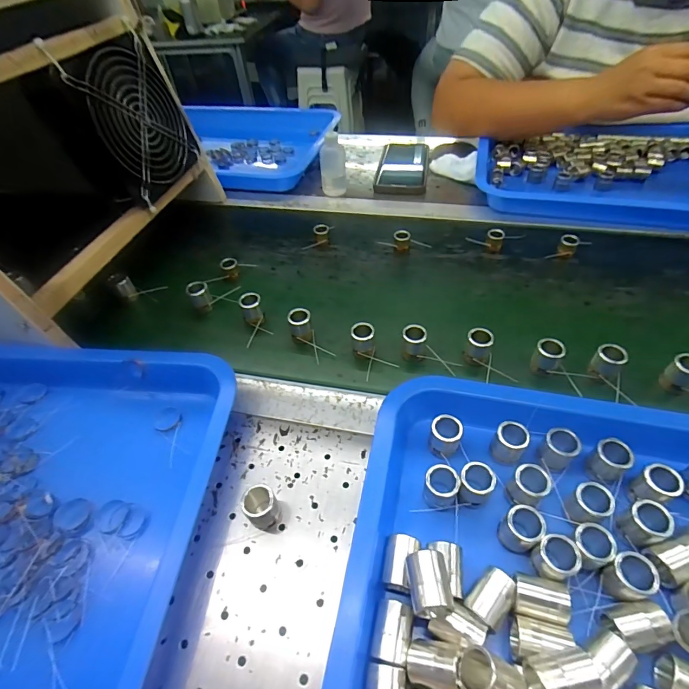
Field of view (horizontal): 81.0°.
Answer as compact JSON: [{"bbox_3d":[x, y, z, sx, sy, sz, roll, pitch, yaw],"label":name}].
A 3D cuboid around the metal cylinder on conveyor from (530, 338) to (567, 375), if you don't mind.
[{"bbox_3d":[0.187,0.013,0.372,0.022,0.033,0.019,32,59,27],"label":"metal cylinder on conveyor"}]

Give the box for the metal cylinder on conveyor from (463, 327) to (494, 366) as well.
[{"bbox_3d":[0.127,0.003,0.384,0.023,0.035,0.018,10,51,12],"label":"metal cylinder on conveyor"}]

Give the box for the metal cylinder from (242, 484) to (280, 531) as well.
[{"bbox_3d":[-0.059,0.117,0.287,0.021,0.035,0.021,-2,50,2],"label":"metal cylinder"}]

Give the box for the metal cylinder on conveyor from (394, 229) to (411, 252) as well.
[{"bbox_3d":[0.073,-0.131,0.512,0.020,0.023,0.017,1,50,5],"label":"metal cylinder on conveyor"}]

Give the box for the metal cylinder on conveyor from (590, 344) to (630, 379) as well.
[{"bbox_3d":[0.236,0.017,0.362,0.020,0.032,0.023,-38,57,-25],"label":"metal cylinder on conveyor"}]

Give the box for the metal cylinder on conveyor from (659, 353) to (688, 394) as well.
[{"bbox_3d":[0.293,0.026,0.351,0.018,0.032,0.022,-29,54,-19],"label":"metal cylinder on conveyor"}]

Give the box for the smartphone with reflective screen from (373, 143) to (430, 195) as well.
[{"bbox_3d":[0.094,-0.286,0.641,0.077,0.016,0.148,6,51,9],"label":"smartphone with reflective screen"}]

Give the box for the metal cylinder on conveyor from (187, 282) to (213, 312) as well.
[{"bbox_3d":[-0.159,-0.050,0.452,0.021,0.037,0.020,-25,53,-16],"label":"metal cylinder on conveyor"}]

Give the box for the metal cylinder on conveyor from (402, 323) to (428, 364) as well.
[{"bbox_3d":[0.067,0.001,0.390,0.022,0.035,0.022,2,50,6],"label":"metal cylinder on conveyor"}]

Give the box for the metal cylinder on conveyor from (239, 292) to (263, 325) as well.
[{"bbox_3d":[-0.098,-0.037,0.431,0.021,0.029,0.026,-17,51,-10],"label":"metal cylinder on conveyor"}]

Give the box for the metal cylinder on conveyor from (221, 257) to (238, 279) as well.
[{"bbox_3d":[-0.138,-0.091,0.491,0.018,0.023,0.018,-17,51,-10],"label":"metal cylinder on conveyor"}]

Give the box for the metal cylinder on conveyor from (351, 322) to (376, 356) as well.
[{"bbox_3d":[0.019,-0.003,0.395,0.022,0.033,0.019,2,50,6],"label":"metal cylinder on conveyor"}]

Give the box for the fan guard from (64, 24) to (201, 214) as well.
[{"bbox_3d":[-0.234,-0.261,0.471,0.005,0.135,0.140,-1,50,23],"label":"fan guard"}]

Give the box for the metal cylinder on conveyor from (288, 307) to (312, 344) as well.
[{"bbox_3d":[-0.045,-0.019,0.414,0.021,0.028,0.025,-9,50,-4],"label":"metal cylinder on conveyor"}]

